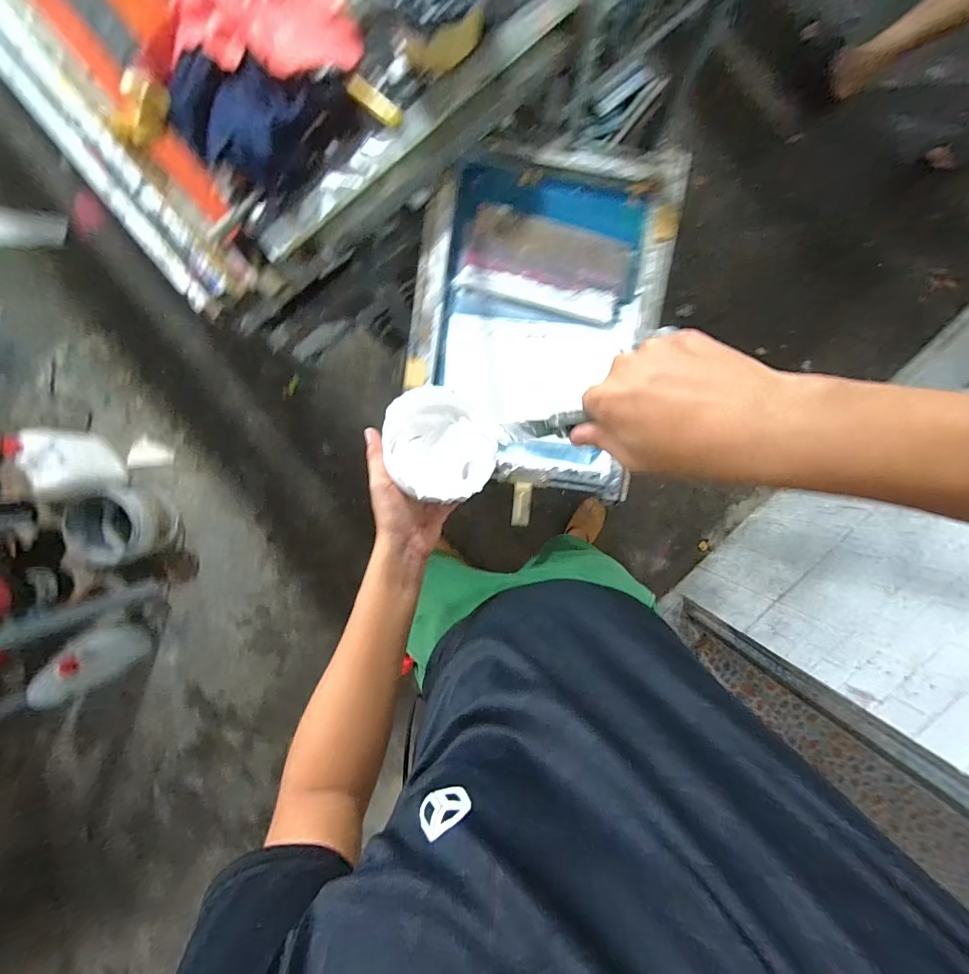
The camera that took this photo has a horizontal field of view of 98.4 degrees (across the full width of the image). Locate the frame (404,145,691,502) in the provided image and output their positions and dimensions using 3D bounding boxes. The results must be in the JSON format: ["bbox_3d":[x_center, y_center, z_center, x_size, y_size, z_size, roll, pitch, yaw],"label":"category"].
[{"bbox_3d":[0.086,-0.285,0.703,0.398,0.051,0.553,11,90,0],"label":"frame"}]

